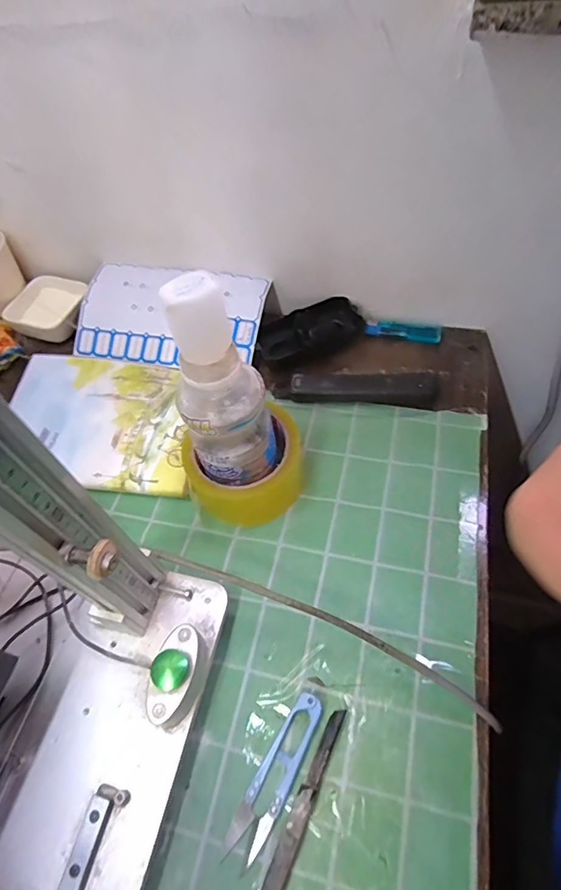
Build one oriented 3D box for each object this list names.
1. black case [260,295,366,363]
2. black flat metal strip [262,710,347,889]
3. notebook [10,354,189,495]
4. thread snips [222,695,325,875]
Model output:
[{"bbox_3d":[0.030,-0.121,0.504,0.110,0.031,0.049,-28,57,-13],"label":"black case"},{"bbox_3d":[-0.001,0.246,0.277,0.011,0.009,0.179,19,59,18],"label":"black flat metal strip"},{"bbox_3d":[-0.170,-0.028,0.466,0.211,0.012,0.136,10,57,13],"label":"notebook"},{"bbox_3d":[-0.002,0.207,0.304,0.023,0.011,0.099,25,61,21],"label":"thread snips"}]

